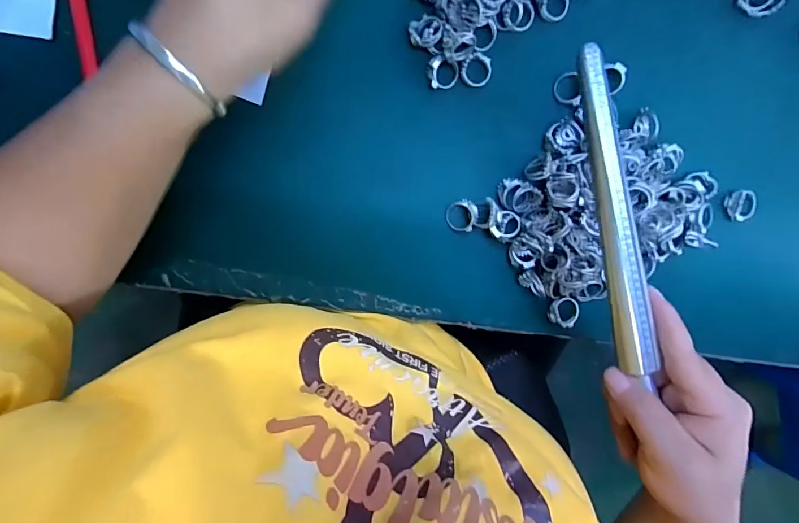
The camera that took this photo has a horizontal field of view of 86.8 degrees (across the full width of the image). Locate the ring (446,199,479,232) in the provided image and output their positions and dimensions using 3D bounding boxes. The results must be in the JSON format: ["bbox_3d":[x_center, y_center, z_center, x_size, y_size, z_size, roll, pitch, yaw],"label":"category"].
[{"bbox_3d":[0.046,-0.034,0.308,0.021,0.010,0.022,24,97,-7],"label":"ring"}]

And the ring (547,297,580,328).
[{"bbox_3d":[0.127,0.039,0.323,0.024,0.009,0.022,-1,99,-4],"label":"ring"}]

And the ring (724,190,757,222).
[{"bbox_3d":[0.258,-0.042,0.318,0.020,0.011,0.019,-1,99,-4],"label":"ring"}]

